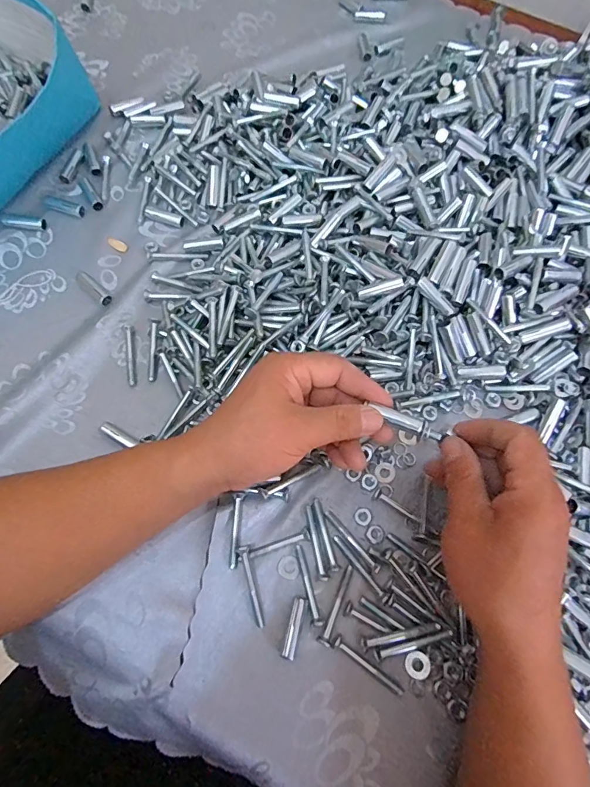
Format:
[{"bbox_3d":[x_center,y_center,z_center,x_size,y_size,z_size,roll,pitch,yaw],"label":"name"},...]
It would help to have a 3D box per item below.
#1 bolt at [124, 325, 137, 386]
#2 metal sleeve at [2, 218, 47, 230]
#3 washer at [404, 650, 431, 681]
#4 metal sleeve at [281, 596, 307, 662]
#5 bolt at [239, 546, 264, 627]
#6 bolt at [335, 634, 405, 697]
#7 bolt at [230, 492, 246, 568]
[{"bbox_3d":[-0.144,-0.034,0.394,0.008,0.004,0.058,-10,68,-6],"label":"bolt"},{"bbox_3d":[-0.266,-0.168,0.442,0.040,0.009,0.010,0,67,-2],"label":"metal sleeve"},{"bbox_3d":[0.086,0.189,0.313,0.016,0.004,0.017,1,67,-2],"label":"washer"},{"bbox_3d":[0.000,0.165,0.316,0.010,0.010,0.040,15,68,4],"label":"metal sleeve"},{"bbox_3d":[-0.031,0.139,0.324,0.007,0.011,0.055,-13,68,-7],"label":"bolt"},{"bbox_3d":[0.051,0.189,0.310,0.056,0.006,0.007,35,71,12],"label":"bolt"},{"bbox_3d":[-0.044,0.102,0.338,0.007,0.008,0.054,4,67,0],"label":"bolt"}]

